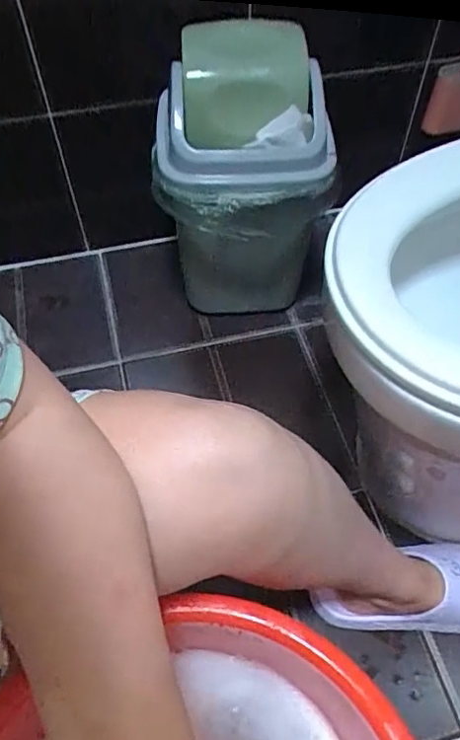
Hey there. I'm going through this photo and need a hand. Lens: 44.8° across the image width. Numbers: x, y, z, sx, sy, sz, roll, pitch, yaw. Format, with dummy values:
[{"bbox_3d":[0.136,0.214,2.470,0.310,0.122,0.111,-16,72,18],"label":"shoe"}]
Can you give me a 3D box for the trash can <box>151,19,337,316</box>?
[{"bbox_3d":[0.013,-0.257,0.864,0.236,0.339,0.273,-8,56,-5],"label":"trash can"}]

